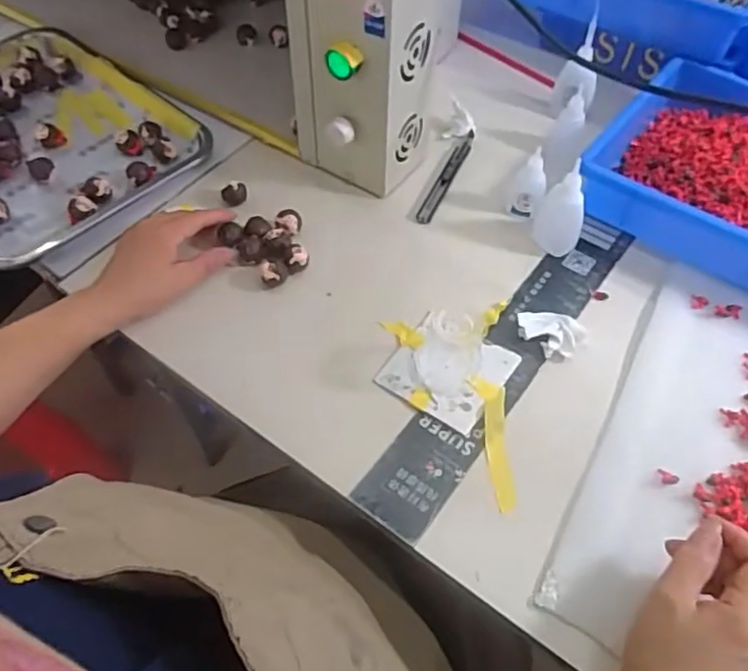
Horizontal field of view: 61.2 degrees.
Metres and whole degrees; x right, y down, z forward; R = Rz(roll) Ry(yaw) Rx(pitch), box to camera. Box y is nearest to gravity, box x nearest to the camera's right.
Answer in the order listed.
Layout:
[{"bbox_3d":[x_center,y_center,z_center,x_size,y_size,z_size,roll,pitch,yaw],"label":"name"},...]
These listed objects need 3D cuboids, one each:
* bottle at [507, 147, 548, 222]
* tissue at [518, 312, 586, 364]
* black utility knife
[{"bbox_3d":[0.148,-0.141,0.615,0.030,0.071,0.033,4,55,3],"label":"bottle"},{"bbox_3d":[0.150,-0.001,0.543,0.053,0.014,0.043,31,60,20],"label":"tissue"},{"bbox_3d":[0.078,-0.169,0.661,0.015,0.009,0.145,21,58,15],"label":"black utility knife"}]

